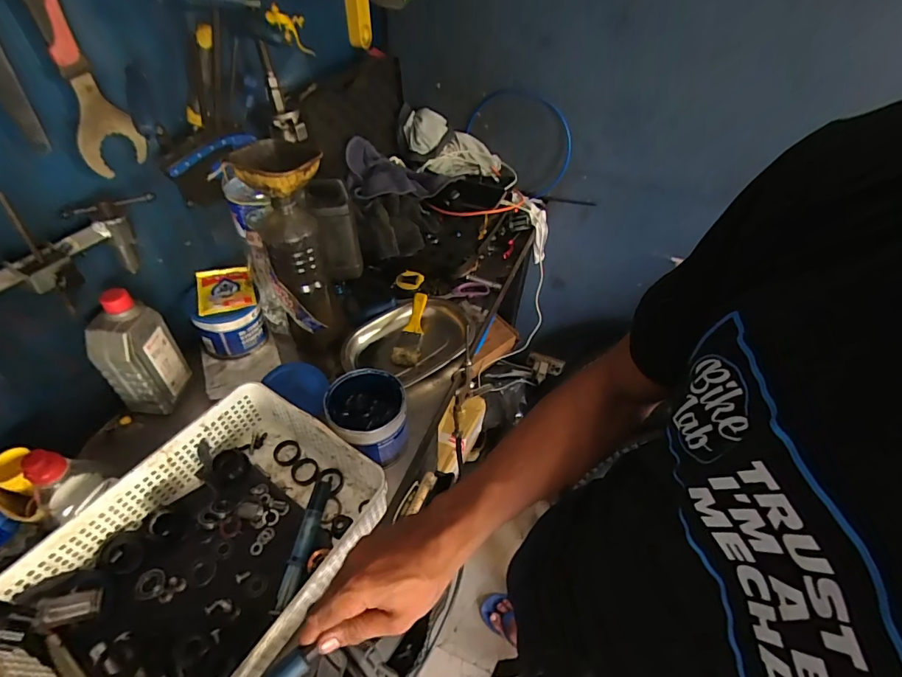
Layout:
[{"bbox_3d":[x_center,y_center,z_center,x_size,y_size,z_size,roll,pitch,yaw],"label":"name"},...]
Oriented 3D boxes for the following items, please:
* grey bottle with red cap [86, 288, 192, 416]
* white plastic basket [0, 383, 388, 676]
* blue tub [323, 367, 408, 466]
[{"bbox_3d":[-0.415,0.018,0.581,0.057,0.166,0.081,4,46,0],"label":"grey bottle with red cap"},{"bbox_3d":[-0.252,0.227,0.465,0.261,0.090,0.327,28,51,22],"label":"white plastic basket"},{"bbox_3d":[-0.111,0.107,0.585,0.097,0.082,0.102,2,46,-2],"label":"blue tub"}]

